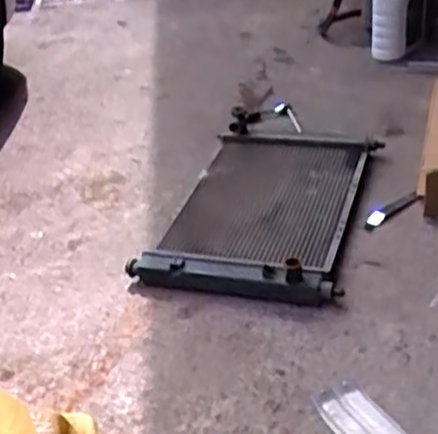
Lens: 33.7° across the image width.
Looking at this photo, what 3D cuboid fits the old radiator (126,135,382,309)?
[{"bbox_3d":[0.102,-0.047,1.584,0.416,0.061,0.681,3,34,15],"label":"old radiator"}]

